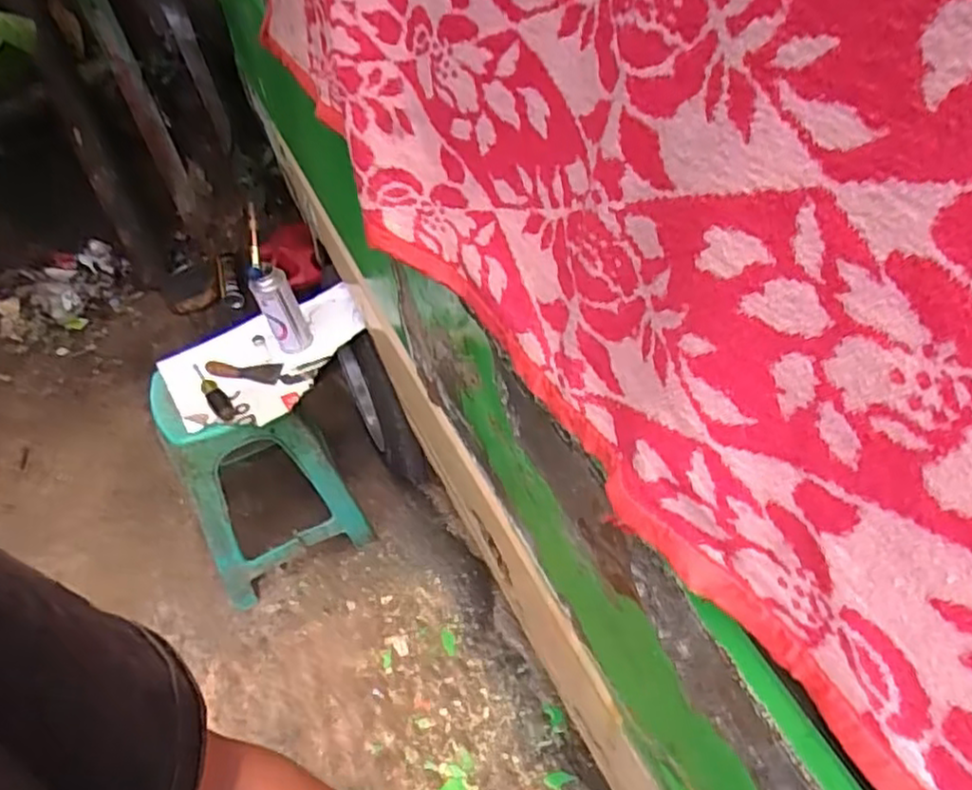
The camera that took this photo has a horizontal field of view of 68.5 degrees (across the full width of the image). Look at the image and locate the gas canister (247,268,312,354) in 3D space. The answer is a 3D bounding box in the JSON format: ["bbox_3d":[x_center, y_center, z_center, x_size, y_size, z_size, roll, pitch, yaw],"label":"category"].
[{"bbox_3d":[-0.387,-0.164,1.341,0.070,0.184,0.055,-22,46,-12],"label":"gas canister"}]

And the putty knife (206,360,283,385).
[{"bbox_3d":[-0.461,-0.049,1.367,0.147,0.029,0.060,3,46,12],"label":"putty knife"}]

